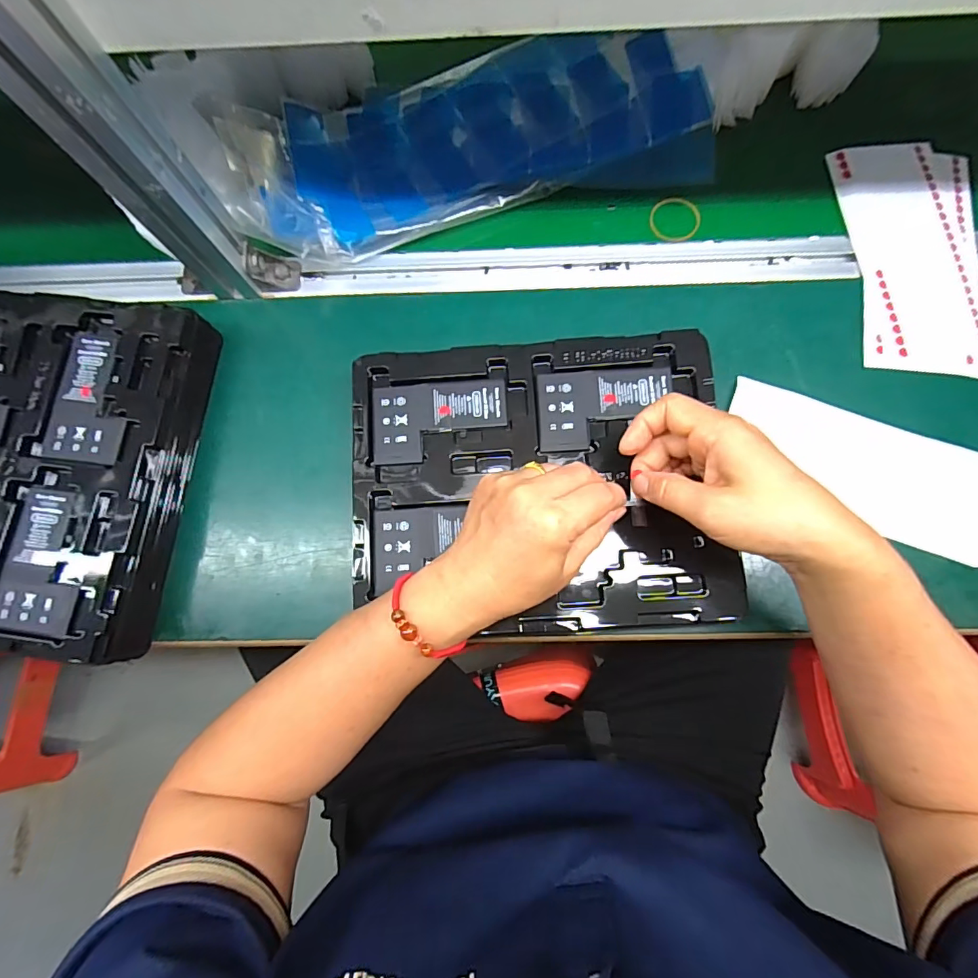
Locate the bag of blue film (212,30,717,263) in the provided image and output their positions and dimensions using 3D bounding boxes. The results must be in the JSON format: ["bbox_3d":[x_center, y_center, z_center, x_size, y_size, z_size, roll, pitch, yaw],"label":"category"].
[{"bbox_3d":[-0.018,-0.320,0.429,0.412,0.046,0.176,-12,78,-1],"label":"bag of blue film"}]

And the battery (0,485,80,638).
[{"bbox_3d":[-0.328,0.052,0.359,0.062,0.007,0.103,6,78,3],"label":"battery"}]

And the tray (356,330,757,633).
[{"bbox_3d":[0.035,-0.007,0.360,0.272,0.020,0.216,-2,81,-1],"label":"tray"}]

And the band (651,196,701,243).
[{"bbox_3d":[0.172,-0.246,0.443,0.047,0.005,0.043,0,84,0],"label":"band"}]

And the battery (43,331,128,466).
[{"bbox_3d":[-0.311,-0.073,0.382,0.059,0.007,0.105,6,78,3],"label":"battery"}]

